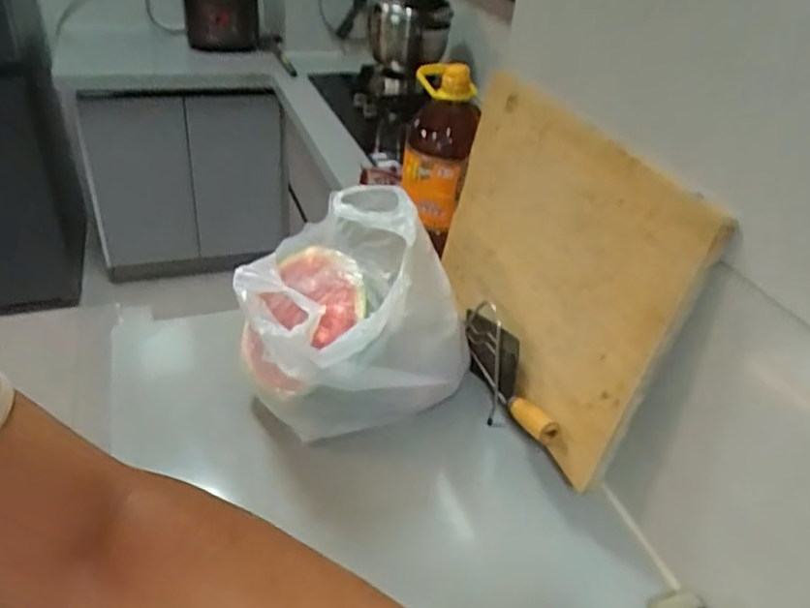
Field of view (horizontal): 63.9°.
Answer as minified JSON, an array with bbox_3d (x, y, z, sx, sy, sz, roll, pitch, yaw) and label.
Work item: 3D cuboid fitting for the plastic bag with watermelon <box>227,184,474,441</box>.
[{"bbox_3d":[-0.086,-0.010,0.915,0.302,0.211,0.321,-17,42,-28],"label":"plastic bag with watermelon"}]

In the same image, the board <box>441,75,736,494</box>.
[{"bbox_3d":[0.172,-0.072,0.841,0.033,0.344,0.469,1,37,-23],"label":"board"}]

